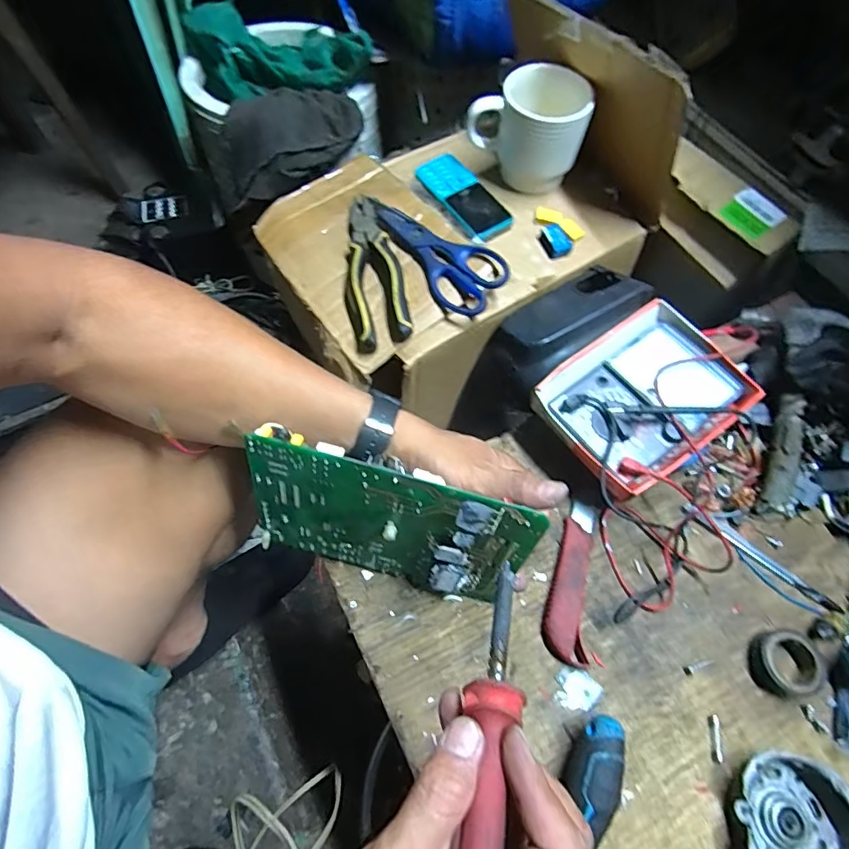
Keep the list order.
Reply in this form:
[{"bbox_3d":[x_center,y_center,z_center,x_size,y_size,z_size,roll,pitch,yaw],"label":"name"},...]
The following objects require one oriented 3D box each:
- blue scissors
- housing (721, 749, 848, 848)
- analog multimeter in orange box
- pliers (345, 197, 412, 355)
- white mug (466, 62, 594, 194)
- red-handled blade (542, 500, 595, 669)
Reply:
[{"bbox_3d":[0.005,-0.184,0.519,0.070,0.029,0.189,-39,70,-20],"label":"blue scissors"},{"bbox_3d":[0.260,0.279,0.348,0.089,0.030,0.084,1,62,-2],"label":"housing"},{"bbox_3d":[0.200,-0.021,0.466,0.165,0.058,0.130,-31,68,-17],"label":"analog multimeter in orange box"},{"bbox_3d":[-0.055,-0.169,0.521,0.061,0.026,0.200,-5,63,-5],"label":"pliers"},{"bbox_3d":[0.118,-0.329,0.556,0.118,0.097,0.076,22,65,8],"label":"white mug"},{"bbox_3d":[0.128,0.132,0.432,0.036,0.020,0.138,12,63,4],"label":"red-handled blade"}]

